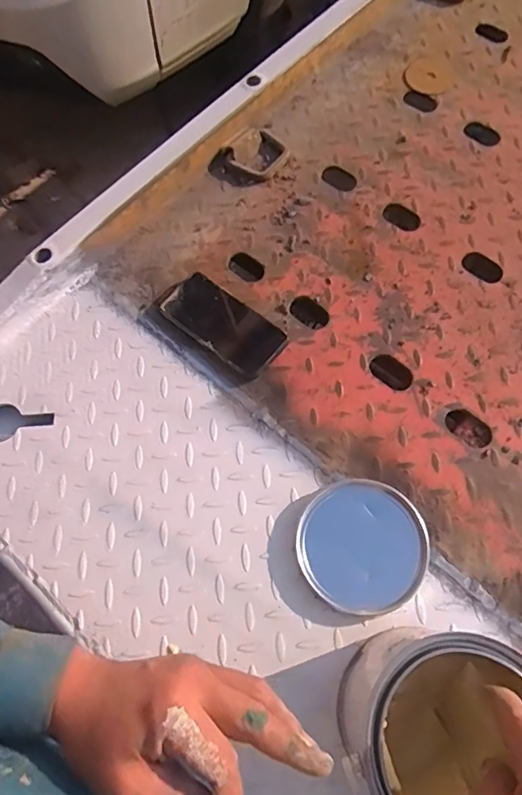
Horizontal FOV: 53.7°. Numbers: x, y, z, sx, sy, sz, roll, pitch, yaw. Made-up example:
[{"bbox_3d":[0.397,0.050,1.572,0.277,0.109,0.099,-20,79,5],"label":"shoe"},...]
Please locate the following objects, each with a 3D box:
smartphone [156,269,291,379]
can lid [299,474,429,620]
[{"bbox_3d":[-0.048,-0.094,0.649,0.159,0.010,0.073,39,74,15],"label":"smartphone"},{"bbox_3d":[0.108,0.156,0.546,0.131,0.011,0.132,-1,68,1],"label":"can lid"}]

